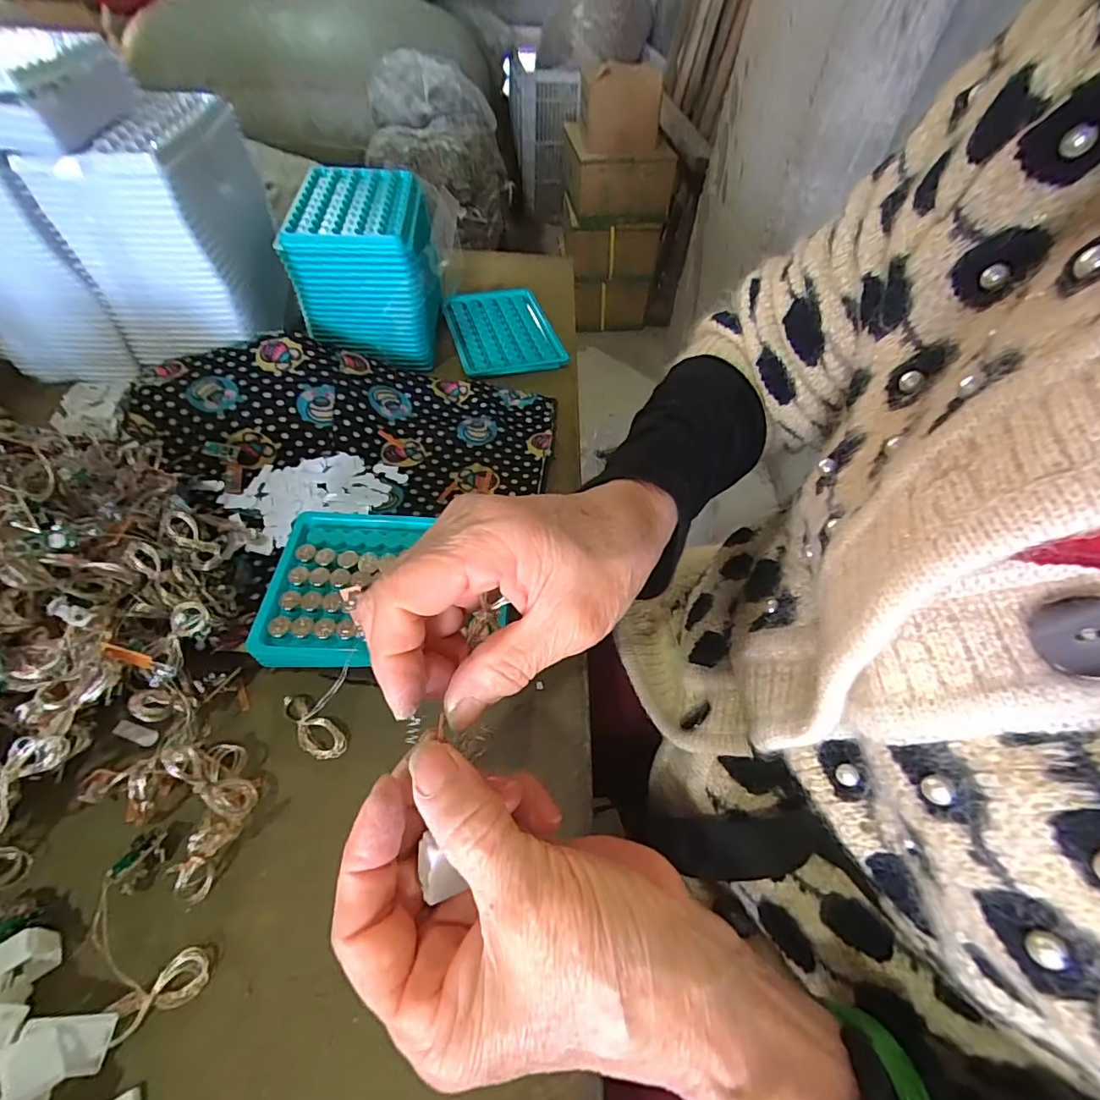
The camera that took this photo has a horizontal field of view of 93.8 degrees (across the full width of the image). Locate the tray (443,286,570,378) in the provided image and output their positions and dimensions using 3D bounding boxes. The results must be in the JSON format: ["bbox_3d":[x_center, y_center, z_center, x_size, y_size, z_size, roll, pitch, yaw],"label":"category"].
[{"bbox_3d":[-0.047,-0.211,0.491,0.094,0.012,0.131,-12,55,-13],"label":"tray"}]

